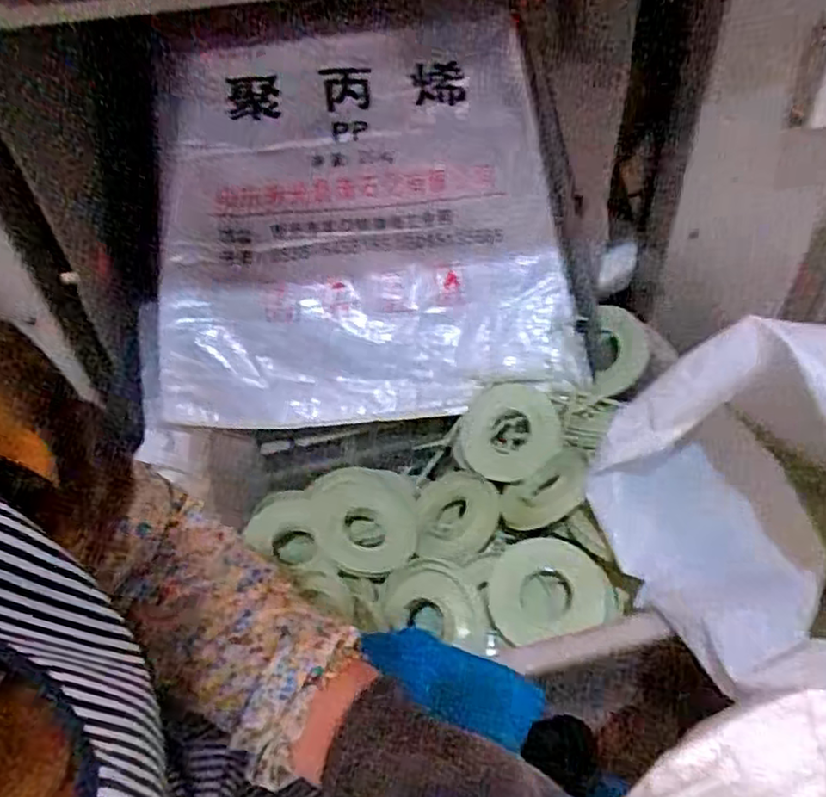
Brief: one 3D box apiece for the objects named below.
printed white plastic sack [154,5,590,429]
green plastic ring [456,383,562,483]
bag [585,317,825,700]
[{"bbox_3d":[-0.083,-0.276,0.968,0.586,0.093,0.613,-7,82,1],"label":"printed white plastic sack"},{"bbox_3d":[0.127,0.046,0.918,0.137,0.038,0.127,-4,79,20],"label":"green plastic ring"},{"bbox_3d":[0.330,0.103,0.612,0.217,0.262,0.345,-16,47,-10],"label":"bag"}]

